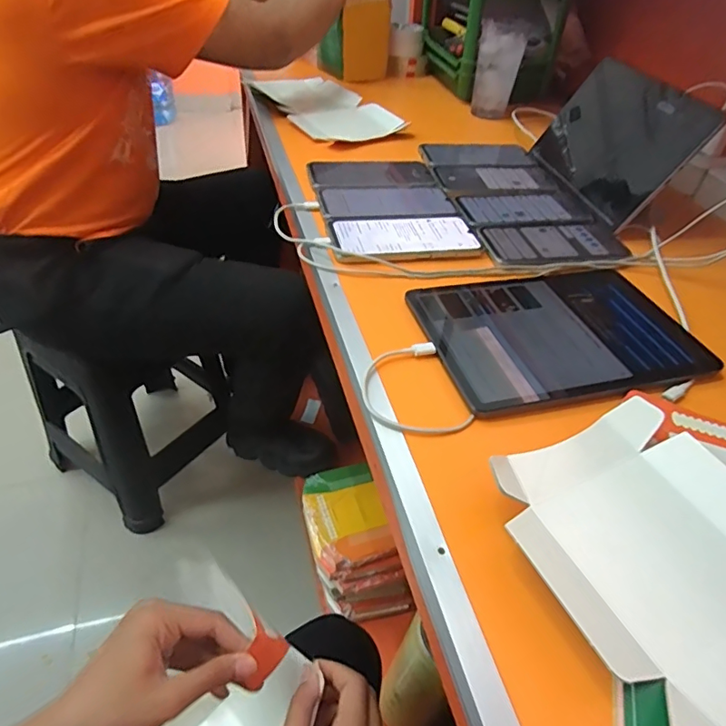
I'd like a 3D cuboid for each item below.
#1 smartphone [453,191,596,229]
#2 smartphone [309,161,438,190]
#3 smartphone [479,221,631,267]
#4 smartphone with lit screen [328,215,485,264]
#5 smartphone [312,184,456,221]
[{"bbox_3d":[0.203,-0.200,0.653,0.158,0.015,0.087,-4,45,-11],"label":"smartphone"},{"bbox_3d":[0.013,-0.254,0.687,0.164,0.006,0.087,-3,44,-8],"label":"smartphone"},{"bbox_3d":[0.225,-0.138,0.598,0.174,0.007,0.087,-4,45,-10],"label":"smartphone"},{"bbox_3d":[0.050,-0.144,0.577,0.169,0.006,0.087,-6,48,-12],"label":"smartphone with lit screen"},{"bbox_3d":[0.030,-0.201,0.635,0.165,0.004,0.086,-6,44,-11],"label":"smartphone"}]

